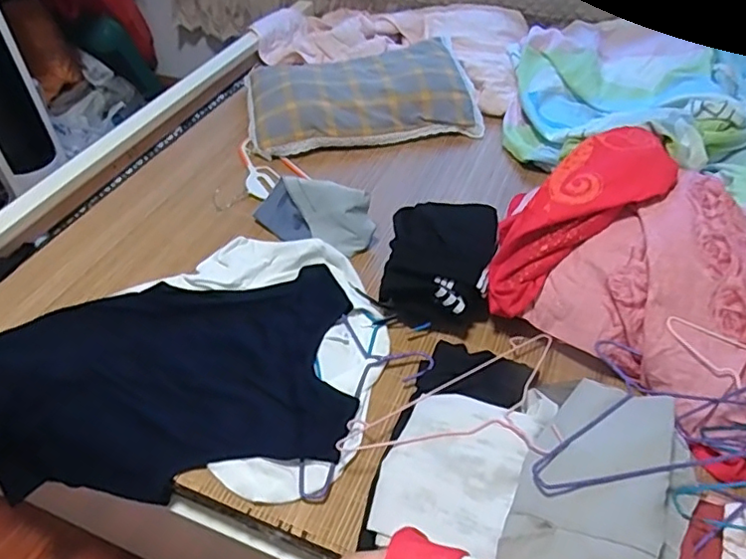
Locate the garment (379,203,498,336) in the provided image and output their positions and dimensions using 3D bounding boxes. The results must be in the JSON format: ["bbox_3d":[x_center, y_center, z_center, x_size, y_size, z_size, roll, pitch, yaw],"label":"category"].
[{"bbox_3d":[0.115,-0.040,0.952,0.168,0.099,0.224,8,45,9],"label":"garment"}]

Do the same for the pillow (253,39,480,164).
[{"bbox_3d":[-0.033,-0.449,1.383,0.539,0.096,0.311,-11,46,-10],"label":"pillow"}]

